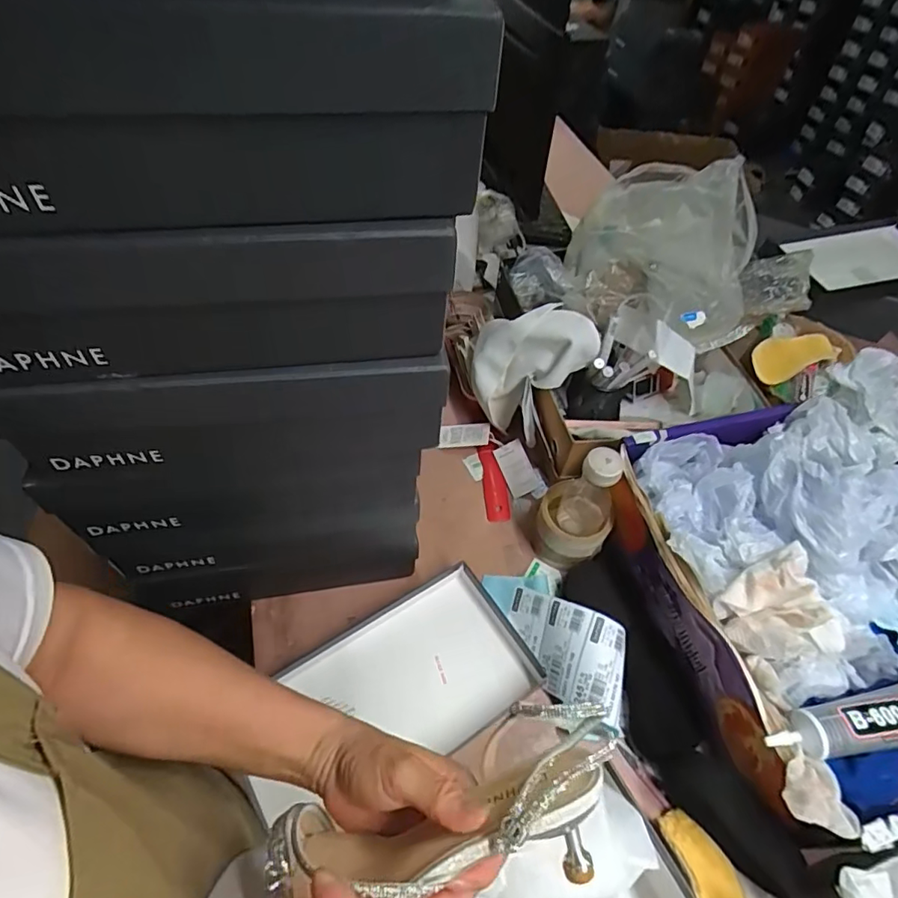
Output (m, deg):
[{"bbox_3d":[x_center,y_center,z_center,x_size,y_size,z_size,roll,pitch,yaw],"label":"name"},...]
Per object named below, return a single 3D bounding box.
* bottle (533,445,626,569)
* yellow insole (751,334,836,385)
[{"bbox_3d":[0.153,0.072,0.632,0.083,0.185,0.074,24,55,14],"label":"bottle"},{"bbox_3d":[0.503,-0.141,0.780,0.187,0.015,0.061,-20,74,-27],"label":"yellow insole"}]

